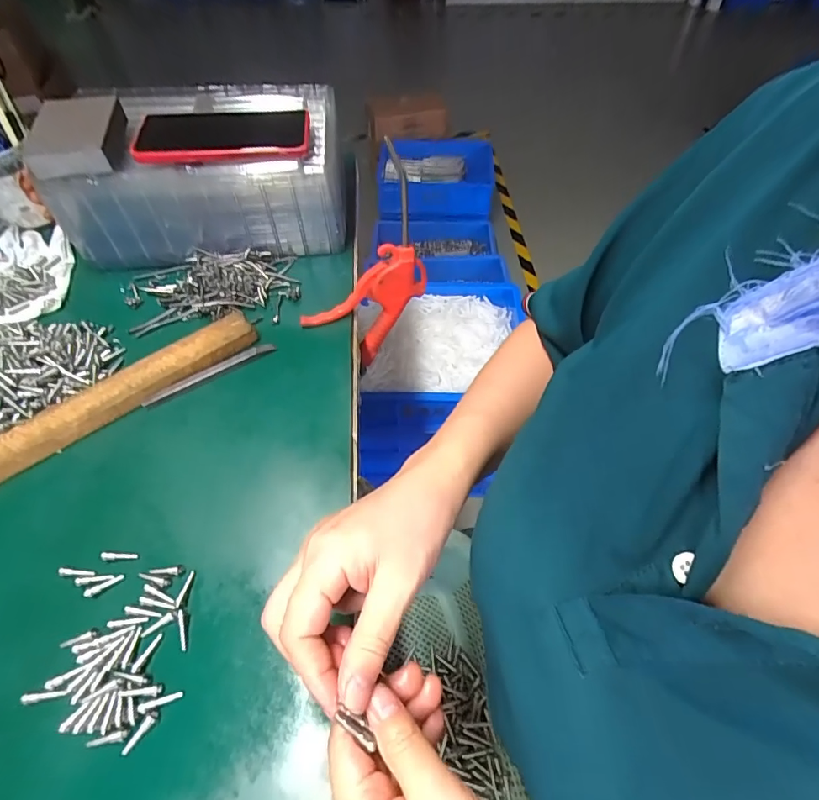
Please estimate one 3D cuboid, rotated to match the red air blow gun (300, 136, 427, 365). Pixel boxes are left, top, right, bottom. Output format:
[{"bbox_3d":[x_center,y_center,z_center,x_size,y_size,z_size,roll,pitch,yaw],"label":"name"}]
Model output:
[{"bbox_3d":[-0.044,-0.117,0.441,0.121,0.190,0.037,-25,58,-17],"label":"red air blow gun"}]

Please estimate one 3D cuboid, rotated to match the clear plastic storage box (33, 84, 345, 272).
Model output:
[{"bbox_3d":[-0.214,-0.246,0.515,0.273,0.118,0.157,-6,56,-5],"label":"clear plastic storage box"}]

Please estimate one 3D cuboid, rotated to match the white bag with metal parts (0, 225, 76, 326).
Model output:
[{"bbox_3d":[-0.412,-0.133,0.499,0.099,0.024,0.130,-8,56,-7],"label":"white bag with metal parts"}]

